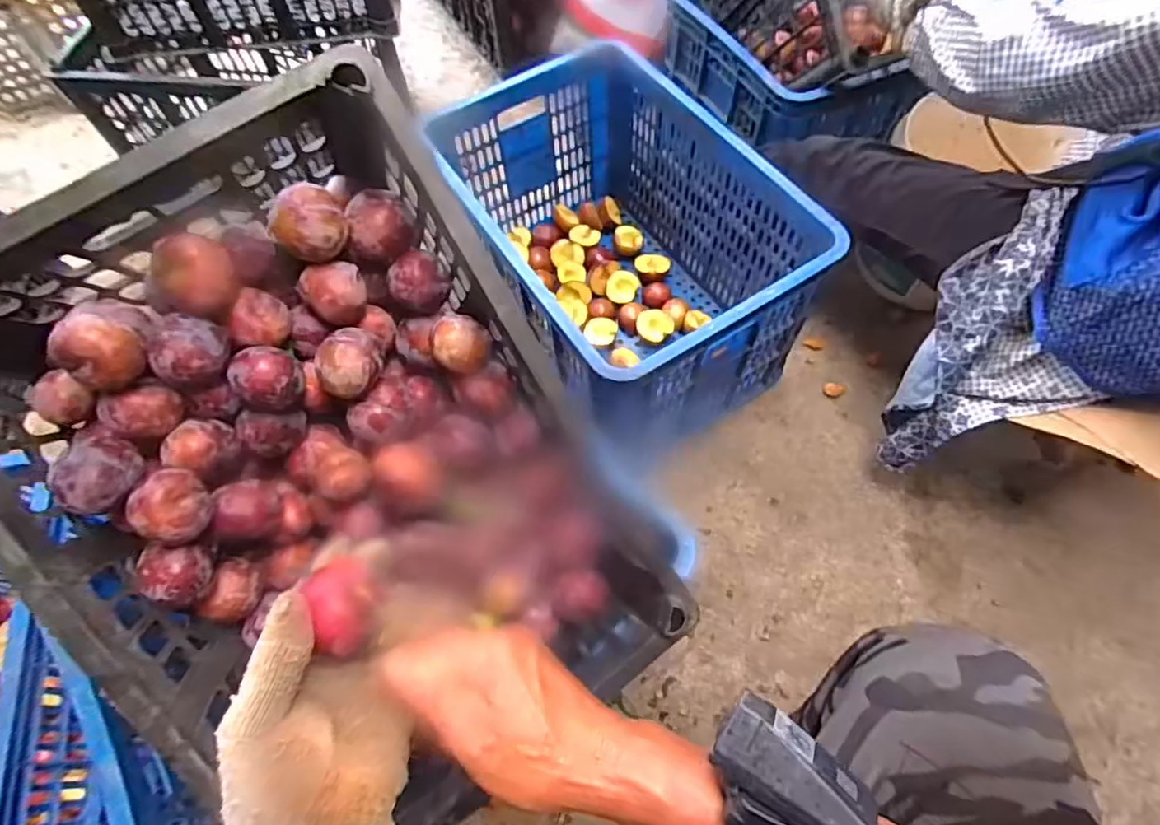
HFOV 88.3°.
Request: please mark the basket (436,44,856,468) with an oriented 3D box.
[{"bbox_3d":[0.054,-0.249,0.931,0.358,0.299,0.557,-27,60,-12],"label":"basket"}]

